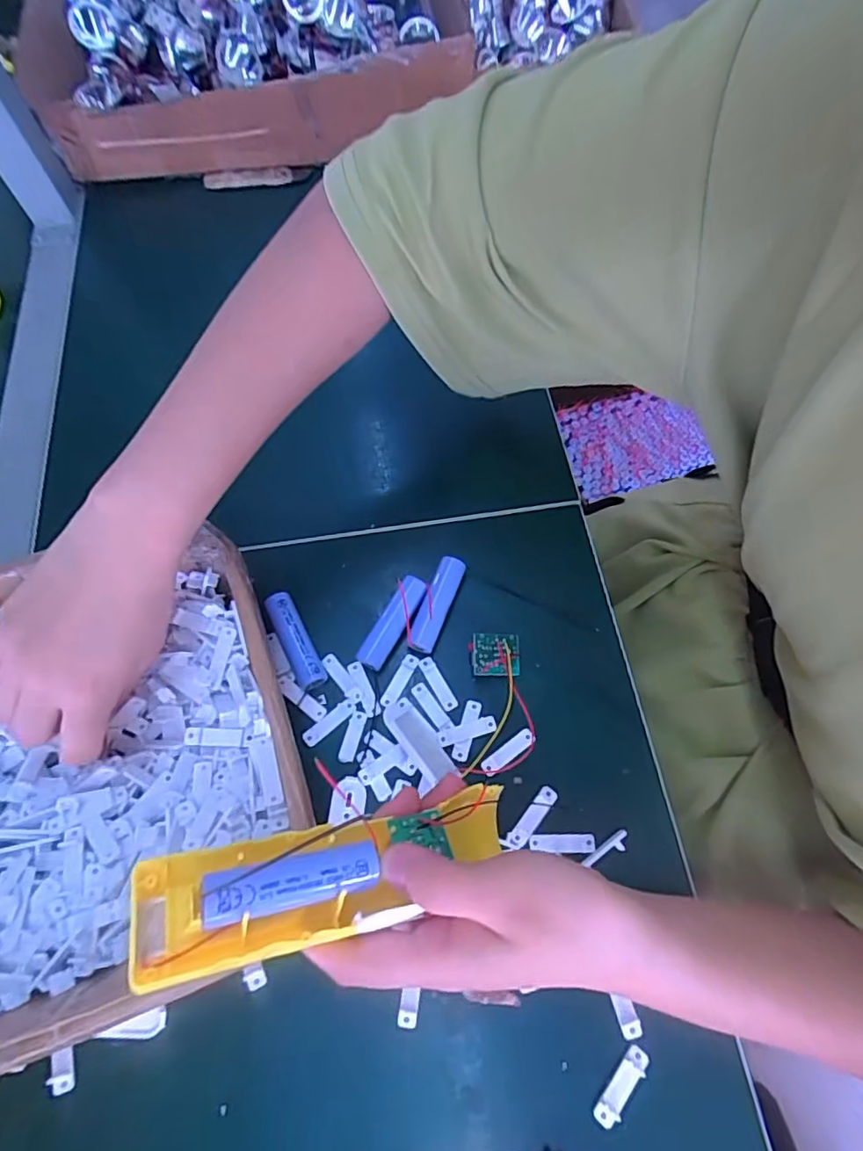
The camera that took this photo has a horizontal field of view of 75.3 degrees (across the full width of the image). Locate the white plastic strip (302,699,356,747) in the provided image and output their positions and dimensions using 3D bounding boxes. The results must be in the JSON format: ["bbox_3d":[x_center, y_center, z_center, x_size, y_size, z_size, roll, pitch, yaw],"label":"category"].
[{"bbox_3d":[-0.064,0.092,0.352,0.038,0.004,0.010,-38,70,-14],"label":"white plastic strip"}]

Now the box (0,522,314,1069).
[{"bbox_3d":[-0.182,0.102,0.300,0.209,0.071,0.222,-20,67,-7],"label":"box"}]

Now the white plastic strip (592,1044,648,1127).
[{"bbox_3d":[0.095,0.254,0.277,0.010,0.004,0.038,39,72,17],"label":"white plastic strip"}]

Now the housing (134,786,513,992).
[{"bbox_3d":[-0.036,0.119,0.229,0.153,0.024,0.042,-5,64,-26],"label":"housing"}]

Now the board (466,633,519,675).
[{"bbox_3d":[0.042,0.051,0.360,0.035,0.008,0.026,3,77,-28],"label":"board"}]

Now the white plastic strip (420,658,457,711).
[{"bbox_3d":[0.004,0.069,0.362,0.010,0.004,0.037,-27,68,-10],"label":"white plastic strip"}]

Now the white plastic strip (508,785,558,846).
[{"bbox_3d":[0.060,0.141,0.329,0.010,0.004,0.039,38,72,17],"label":"white plastic strip"}]

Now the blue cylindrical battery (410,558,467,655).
[{"bbox_3d":[0.004,0.019,0.377,0.020,0.018,0.065,20,68,10],"label":"blue cylindrical battery"}]

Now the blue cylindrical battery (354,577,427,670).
[{"bbox_3d":[-0.026,0.030,0.371,0.020,0.018,0.064,25,69,12],"label":"blue cylindrical battery"}]

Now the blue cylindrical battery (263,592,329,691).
[{"bbox_3d":[-0.089,0.042,0.367,0.018,0.015,0.065,-26,68,-10],"label":"blue cylindrical battery"}]

